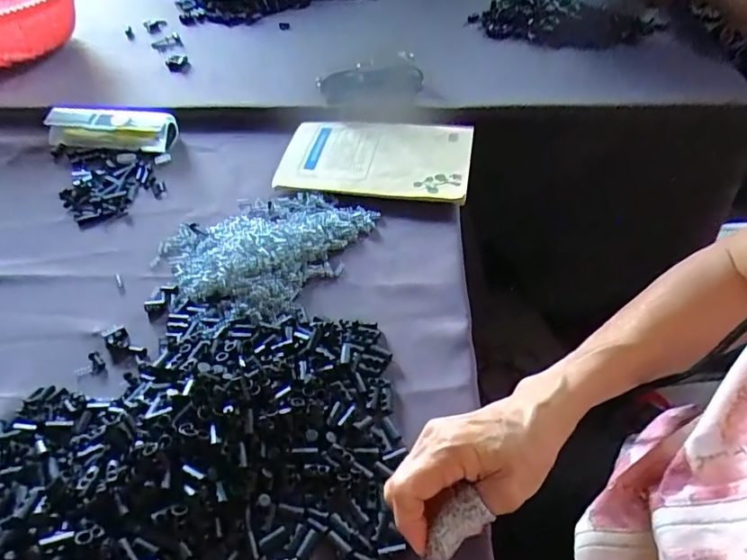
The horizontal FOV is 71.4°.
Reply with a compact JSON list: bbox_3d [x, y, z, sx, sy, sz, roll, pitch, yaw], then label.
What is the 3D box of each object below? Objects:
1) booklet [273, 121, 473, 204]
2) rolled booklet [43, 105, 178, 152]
[{"bbox_3d":[0.005,-0.138,0.579,0.199,0.012,0.138,9,49,7],"label":"booklet"},{"bbox_3d":[-0.319,-0.188,0.633,0.157,0.035,0.055,5,49,8],"label":"rolled booklet"}]

